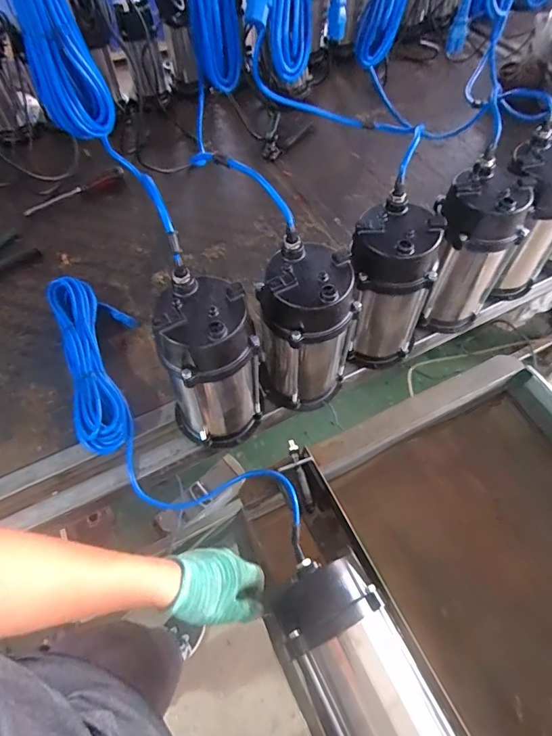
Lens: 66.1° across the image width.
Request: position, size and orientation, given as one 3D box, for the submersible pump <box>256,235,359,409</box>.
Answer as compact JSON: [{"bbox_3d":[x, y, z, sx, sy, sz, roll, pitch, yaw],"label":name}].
[{"bbox_3d":[0.044,-0.051,0.629,0.123,0.254,0.114,-18,60,-10],"label":"submersible pump"}]

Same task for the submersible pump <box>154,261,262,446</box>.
[{"bbox_3d":[-0.091,0.007,0.599,0.130,0.265,0.113,-19,60,-11],"label":"submersible pump"}]

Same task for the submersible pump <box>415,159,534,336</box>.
[{"bbox_3d":[0.306,-0.176,0.697,0.120,0.255,0.110,0,58,1],"label":"submersible pump"}]

